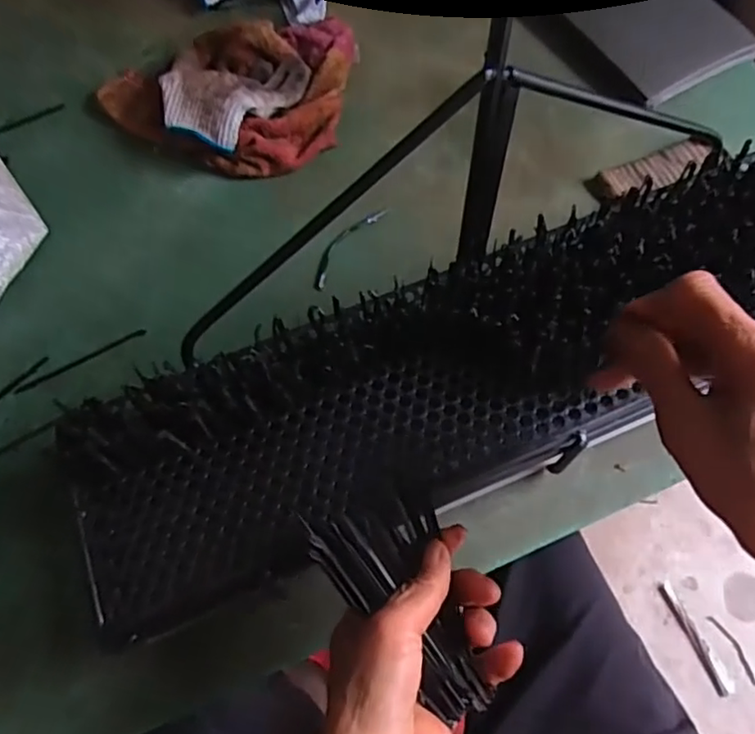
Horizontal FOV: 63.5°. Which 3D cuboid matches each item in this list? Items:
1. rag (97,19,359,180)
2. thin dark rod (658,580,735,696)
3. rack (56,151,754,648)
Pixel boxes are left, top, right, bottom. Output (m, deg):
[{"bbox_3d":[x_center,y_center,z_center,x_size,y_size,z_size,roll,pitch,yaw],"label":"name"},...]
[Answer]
[{"bbox_3d":[-0.145,-0.268,0.589,0.255,0.046,0.179,-6,66,-2],"label":"rag"},{"bbox_3d":[0.489,0.416,0.940,0.027,0.012,0.172,-24,68,-10],"label":"thin dark rod"},{"bbox_3d":[0.091,-0.012,0.392,0.583,0.066,0.141,-23,68,-5],"label":"rack"}]

